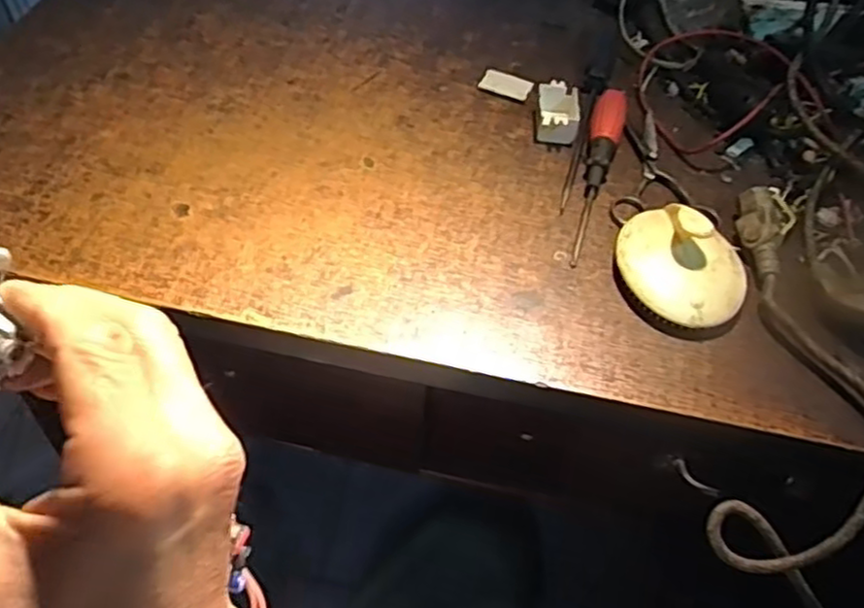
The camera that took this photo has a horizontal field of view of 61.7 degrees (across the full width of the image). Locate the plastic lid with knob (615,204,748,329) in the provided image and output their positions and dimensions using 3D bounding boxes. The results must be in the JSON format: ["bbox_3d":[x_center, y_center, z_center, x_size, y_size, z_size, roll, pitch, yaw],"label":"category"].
[{"bbox_3d":[0.151,-0.028,0.437,0.079,0.040,0.079,2,49,-2],"label":"plastic lid with knob"}]

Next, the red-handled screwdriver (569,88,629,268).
[{"bbox_3d":[0.113,-0.094,0.499,0.023,0.022,0.168,15,50,10],"label":"red-handled screwdriver"}]

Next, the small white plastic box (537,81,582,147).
[{"bbox_3d":[0.094,-0.143,0.538,0.032,0.020,0.052,9,49,4],"label":"small white plastic box"}]

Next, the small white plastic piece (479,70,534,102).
[{"bbox_3d":[0.059,-0.174,0.572,0.040,0.004,0.030,22,51,15],"label":"small white plastic piece"}]

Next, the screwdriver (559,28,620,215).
[{"bbox_3d":[0.121,-0.157,0.554,0.017,0.021,0.239,16,50,10],"label":"screwdriver"}]

